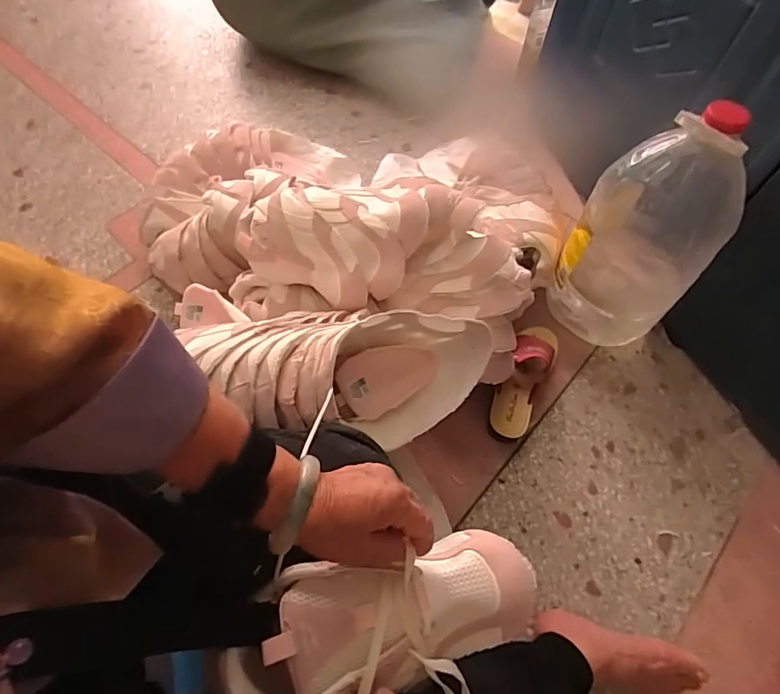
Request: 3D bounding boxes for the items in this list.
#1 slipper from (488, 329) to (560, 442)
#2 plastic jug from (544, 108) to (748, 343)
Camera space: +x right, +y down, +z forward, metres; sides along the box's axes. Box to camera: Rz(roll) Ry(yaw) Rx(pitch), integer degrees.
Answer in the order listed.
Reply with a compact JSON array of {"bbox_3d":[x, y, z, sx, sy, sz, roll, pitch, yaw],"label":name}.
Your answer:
[{"bbox_3d":[0.230,0.049,0.825,0.075,0.079,0.222,24,63,10],"label":"slipper"},{"bbox_3d":[0.408,-0.180,0.786,0.199,0.410,0.178,33,65,15],"label":"plastic jug"}]

